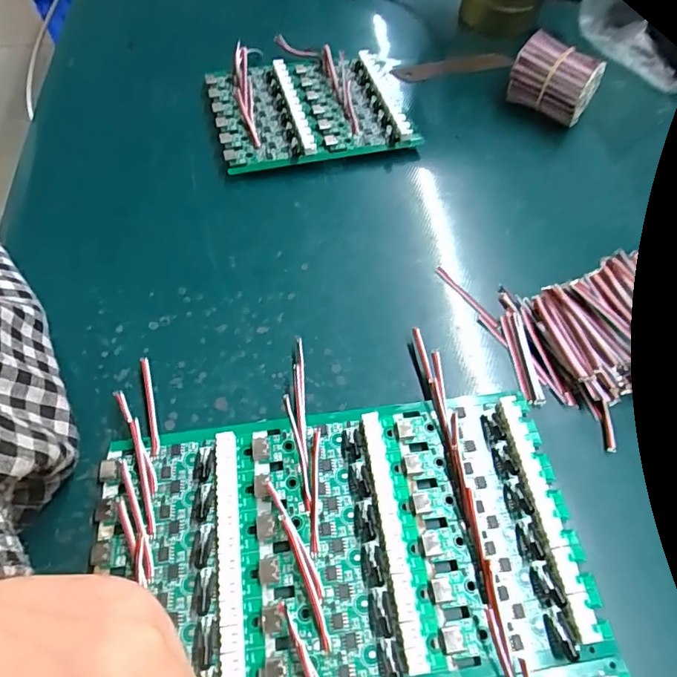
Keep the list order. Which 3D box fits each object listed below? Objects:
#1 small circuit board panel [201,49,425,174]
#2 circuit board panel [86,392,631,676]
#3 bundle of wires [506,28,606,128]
[{"bbox_3d":[-0.016,-0.159,0.336,0.133,0.015,0.103,-13,59,-8],"label":"small circuit board panel"},{"bbox_3d":[0.010,0.124,0.168,0.183,0.008,0.208,-7,59,-5],"label":"circuit board panel"},{"bbox_3d":[0.148,-0.177,0.339,0.053,0.036,0.039,35,64,19],"label":"bundle of wires"}]

